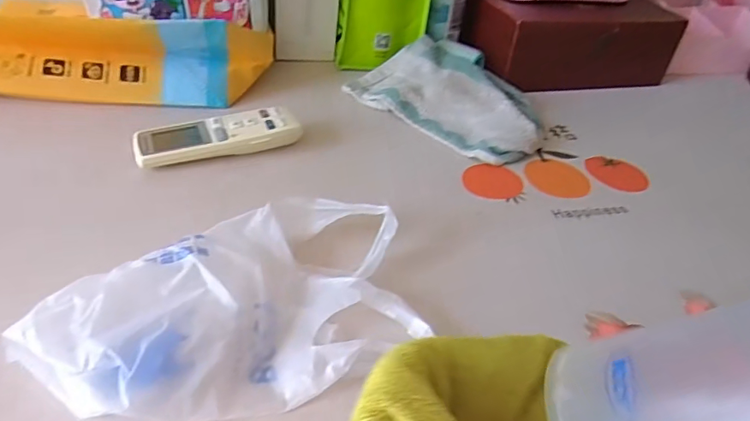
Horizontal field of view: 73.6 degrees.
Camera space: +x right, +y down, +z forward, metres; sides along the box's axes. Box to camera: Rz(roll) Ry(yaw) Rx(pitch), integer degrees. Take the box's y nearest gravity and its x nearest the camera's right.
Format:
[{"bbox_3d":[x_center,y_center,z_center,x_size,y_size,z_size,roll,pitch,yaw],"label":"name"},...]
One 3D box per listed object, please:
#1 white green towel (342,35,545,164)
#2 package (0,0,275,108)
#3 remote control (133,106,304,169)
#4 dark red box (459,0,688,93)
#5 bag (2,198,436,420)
[{"bbox_3d":[0.098,-0.140,0.592,0.227,0.041,0.159,32,45,27],"label":"white green towel"},{"bbox_3d":[-0.275,-0.173,0.535,0.314,0.073,0.099,-2,39,-12],"label":"package"},{"bbox_3d":[-0.146,-0.072,0.477,0.149,0.021,0.056,-8,41,-19],"label":"remote control"},{"bbox_3d":[0.258,-0.247,0.680,0.249,0.072,0.164,-7,41,-17],"label":"dark red box"},{"bbox_3d":[-0.090,0.059,0.325,0.231,0.037,0.139,-11,42,-21],"label":"bag"}]

